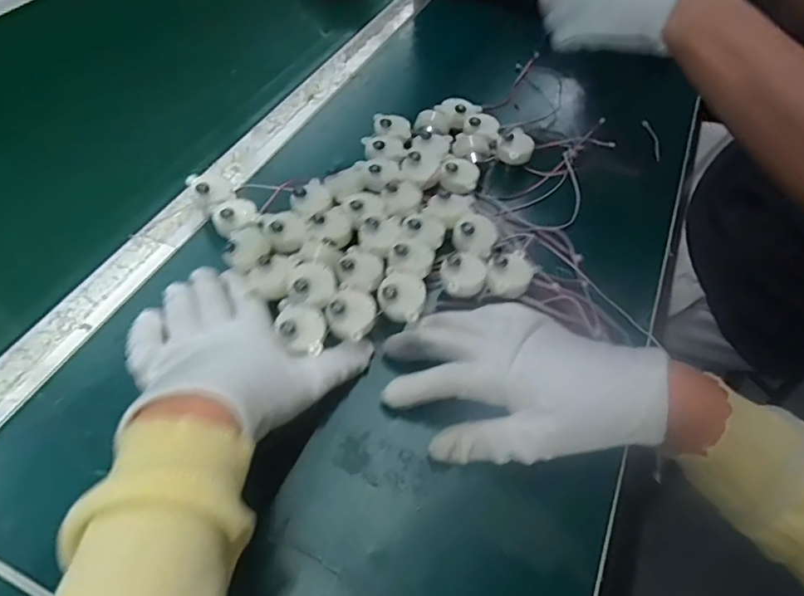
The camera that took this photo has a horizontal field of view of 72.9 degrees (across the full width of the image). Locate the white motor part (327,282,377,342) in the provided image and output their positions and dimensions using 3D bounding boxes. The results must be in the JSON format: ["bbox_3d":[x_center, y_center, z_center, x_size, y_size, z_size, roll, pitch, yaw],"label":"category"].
[{"bbox_3d":[-0.032,0.009,0.360,0.031,0.014,0.033,1,50,-2],"label":"white motor part"}]

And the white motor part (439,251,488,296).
[{"bbox_3d":[0.044,-0.017,0.381,0.031,0.016,0.030,-16,53,-15],"label":"white motor part"}]

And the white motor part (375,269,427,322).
[{"bbox_3d":[0.000,-0.002,0.369,0.031,0.015,0.033,1,50,-2],"label":"white motor part"}]

